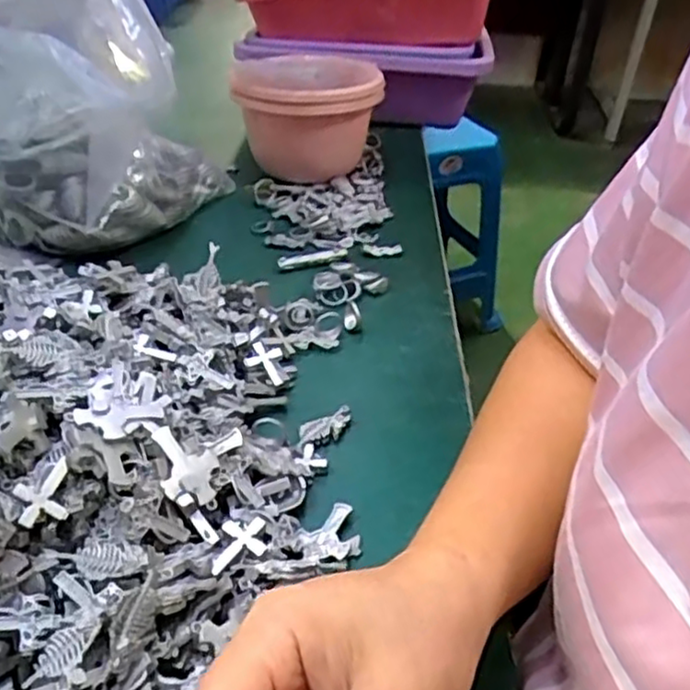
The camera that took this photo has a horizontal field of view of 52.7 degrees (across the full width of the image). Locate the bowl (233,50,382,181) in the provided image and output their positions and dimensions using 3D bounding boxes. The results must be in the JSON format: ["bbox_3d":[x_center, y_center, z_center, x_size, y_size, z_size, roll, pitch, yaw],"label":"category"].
[{"bbox_3d":[-0.037,-0.220,0.674,0.134,0.095,0.119,-8,38,-14],"label":"bowl"}]

